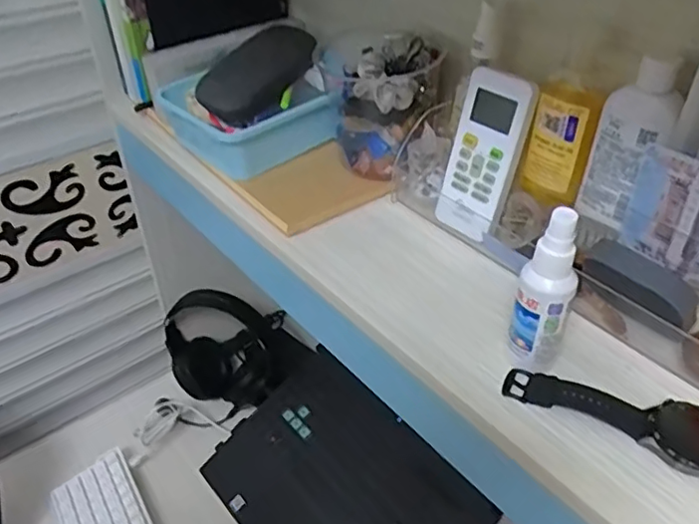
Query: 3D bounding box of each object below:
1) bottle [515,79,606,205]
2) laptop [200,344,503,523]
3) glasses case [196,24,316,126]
[{"bbox_3d":[0.159,-0.088,0.464,0.046,0.087,0.028,17,42,20],"label":"bottle"},{"bbox_3d":[-0.015,0.305,0.812,0.247,0.032,0.354,-45,50,-11],"label":"laptop"},{"bbox_3d":[-0.089,-0.193,0.617,0.046,0.052,0.132,33,68,34],"label":"glasses case"}]

